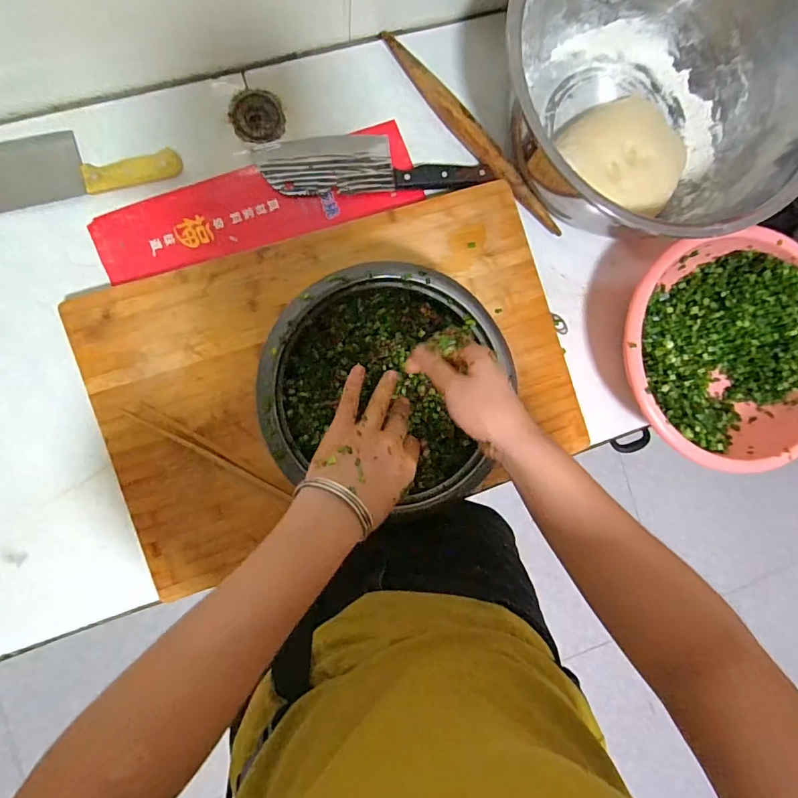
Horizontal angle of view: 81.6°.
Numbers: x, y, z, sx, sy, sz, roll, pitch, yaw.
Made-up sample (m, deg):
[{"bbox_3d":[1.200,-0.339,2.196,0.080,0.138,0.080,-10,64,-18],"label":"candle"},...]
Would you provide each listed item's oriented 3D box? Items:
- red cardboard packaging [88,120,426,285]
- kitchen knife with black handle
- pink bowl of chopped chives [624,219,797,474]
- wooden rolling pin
[{"bbox_3d":[-0.173,-0.244,0.582,0.396,0.013,0.103,-20,93,-5],"label":"red cardboard packaging"},{"bbox_3d":[-0.032,-0.305,0.596,0.289,0.019,0.078,-6,91,-5],"label":"kitchen knife with black handle"},{"bbox_3d":[0.412,-0.061,0.597,0.280,0.105,0.273,0,91,-6],"label":"pink bowl of chopped chives"},{"bbox_3d":[0.096,-0.344,0.604,0.025,0.024,0.332,-42,94,-4],"label":"wooden rolling pin"}]

